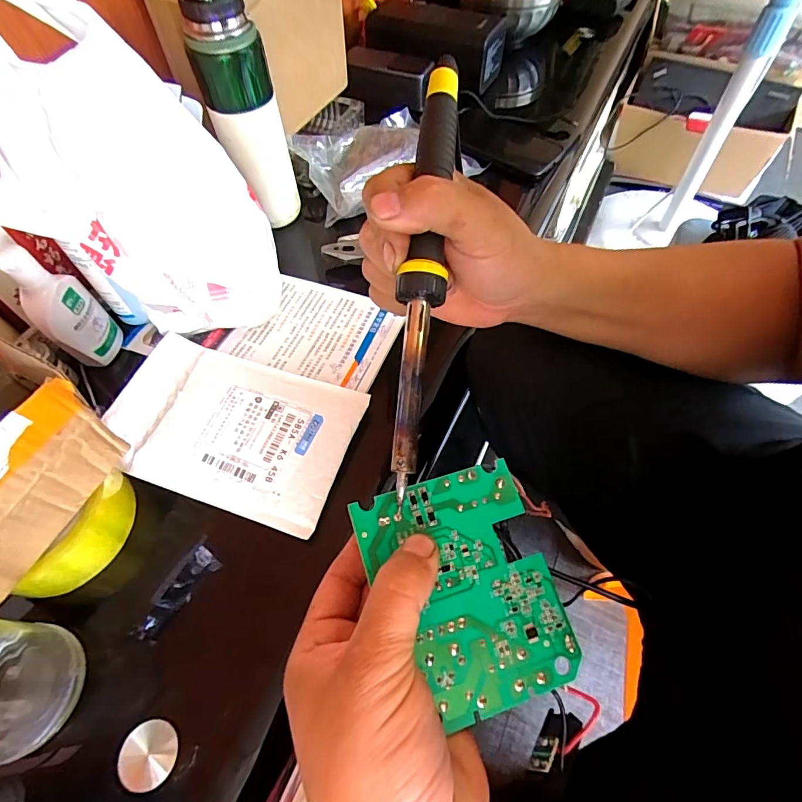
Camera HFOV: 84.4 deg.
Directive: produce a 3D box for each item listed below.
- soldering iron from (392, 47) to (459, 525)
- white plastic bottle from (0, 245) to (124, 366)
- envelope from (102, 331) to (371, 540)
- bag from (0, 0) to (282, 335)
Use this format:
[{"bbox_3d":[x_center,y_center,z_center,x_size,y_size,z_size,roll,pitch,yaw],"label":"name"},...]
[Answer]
[{"bbox_3d":[0.012,-0.063,0.224,0.021,0.028,0.218,6,81,6],"label":"soldering iron"},{"bbox_3d":[-0.289,-0.077,0.382,0.030,0.116,0.050,38,68,23],"label":"white plastic bottle"},{"bbox_3d":[-0.140,0.021,0.371,0.197,0.024,0.128,15,61,12],"label":"envelope"},{"bbox_3d":[-0.200,-0.163,0.345,0.061,0.272,0.155,18,73,37],"label":"bag"}]

